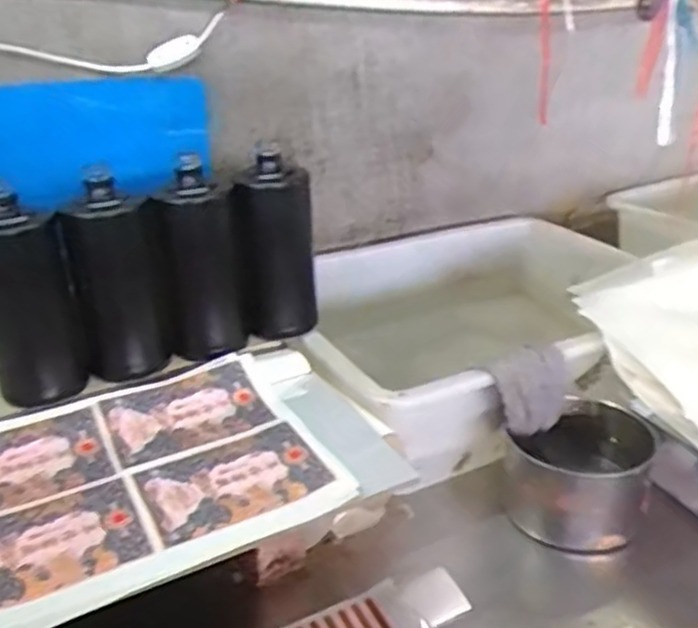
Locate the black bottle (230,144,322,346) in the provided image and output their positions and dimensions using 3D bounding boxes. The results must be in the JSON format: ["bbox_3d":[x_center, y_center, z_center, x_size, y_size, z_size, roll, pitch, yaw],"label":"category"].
[{"bbox_3d":[-0.074,-0.061,0.732,0.062,0.175,0.069,19,33,31],"label":"black bottle"}]

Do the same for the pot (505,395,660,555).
[{"bbox_3d":[0.222,0.146,0.705,0.117,0.089,0.127,0,28,0],"label":"pot"}]

